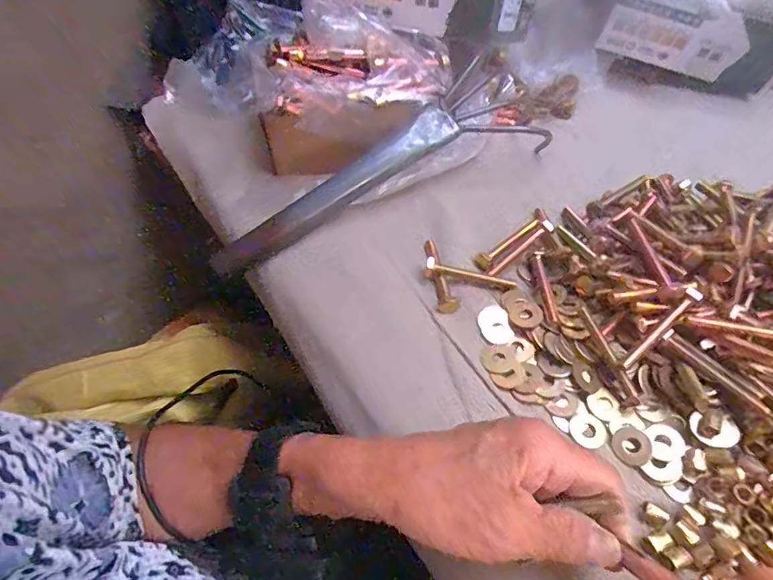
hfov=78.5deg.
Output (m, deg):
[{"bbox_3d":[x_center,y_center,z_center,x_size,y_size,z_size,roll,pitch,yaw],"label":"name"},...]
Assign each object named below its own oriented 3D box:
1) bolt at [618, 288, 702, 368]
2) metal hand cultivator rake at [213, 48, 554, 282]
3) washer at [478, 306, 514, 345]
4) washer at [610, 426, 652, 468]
[{"bbox_3d":[0.164,0.023,0.284,0.065,0.006,0.007,-42,58,-5],"label":"bolt"},{"bbox_3d":[-0.011,-0.085,0.367,0.272,0.042,0.068,-32,55,-4],"label":"metal hand cultivator rake"},{"bbox_3d":[0.073,0.024,0.320,0.021,0.006,0.027,-7,52,-3],"label":"washer"},{"bbox_3d":[0.141,0.089,0.270,0.019,0.005,0.020,-22,54,-14],"label":"washer"}]

